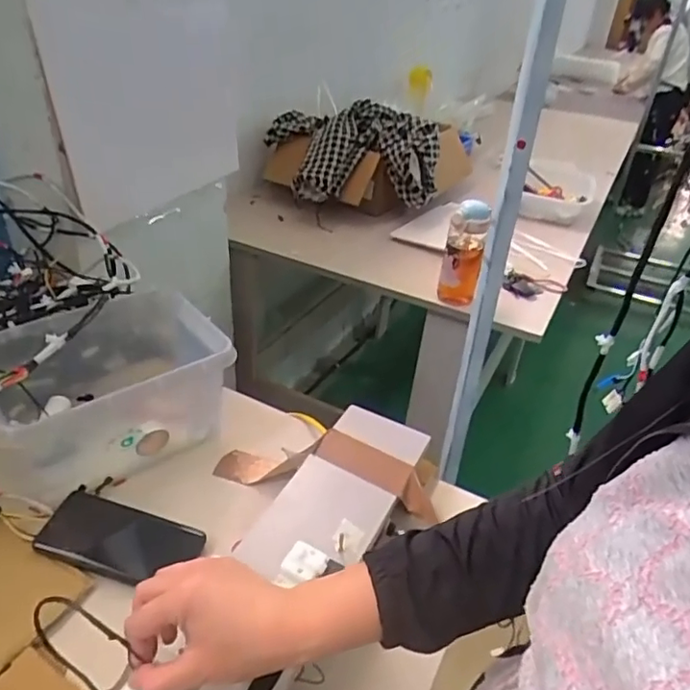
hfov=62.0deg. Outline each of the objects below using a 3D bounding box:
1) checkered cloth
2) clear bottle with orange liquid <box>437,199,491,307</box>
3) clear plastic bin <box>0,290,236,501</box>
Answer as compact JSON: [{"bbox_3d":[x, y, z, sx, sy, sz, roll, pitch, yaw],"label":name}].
[{"bbox_3d":[0.016,-0.499,1.486,0.449,0.172,0.273,5,34,1],"label":"checkered cloth"},{"bbox_3d":[0.228,-0.178,1.118,0.069,0.194,0.062,13,35,11],"label":"clear bottle with orange liquid"},{"bbox_3d":[-0.311,0.047,0.732,0.279,0.141,0.233,-21,42,-33],"label":"clear plastic bin"}]

